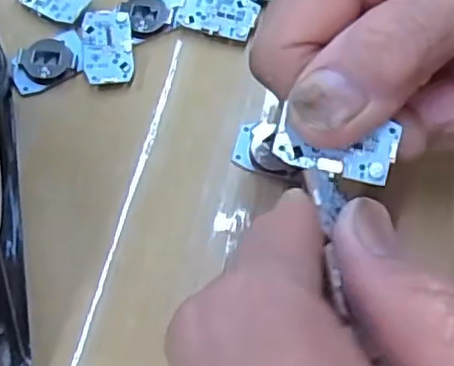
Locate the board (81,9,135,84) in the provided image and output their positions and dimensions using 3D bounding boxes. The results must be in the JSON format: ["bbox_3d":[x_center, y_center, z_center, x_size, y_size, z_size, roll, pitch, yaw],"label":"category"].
[{"bbox_3d":[-0.044,-0.051,0.236,0.018,0.004,0.030,-7,68,-2],"label":"board"}]

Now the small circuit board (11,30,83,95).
[{"bbox_3d":[-0.067,-0.046,0.234,0.027,0.004,0.018,-23,69,-9],"label":"small circuit board"}]

